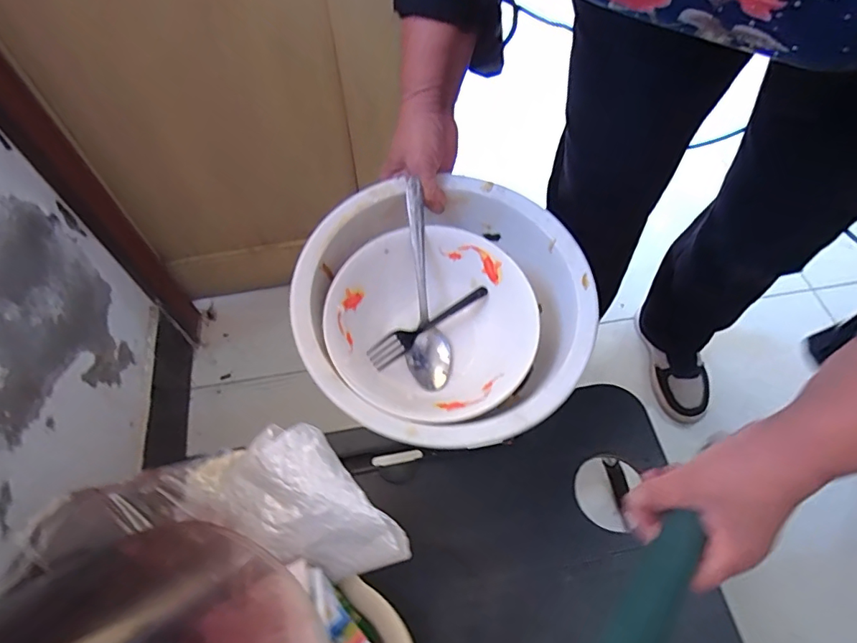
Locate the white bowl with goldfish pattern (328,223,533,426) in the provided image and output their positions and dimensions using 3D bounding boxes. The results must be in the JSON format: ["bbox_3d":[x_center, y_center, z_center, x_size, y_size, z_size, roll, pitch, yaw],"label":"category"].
[{"bbox_3d":[0.001,0.007,0.394,0.147,0.056,0.154,0,59,1],"label":"white bowl with goldfish pattern"}]

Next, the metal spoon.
[{"bbox_3d":[-0.005,-0.028,0.406,0.034,0.015,0.166,-5,88,-2],"label":"metal spoon"}]

